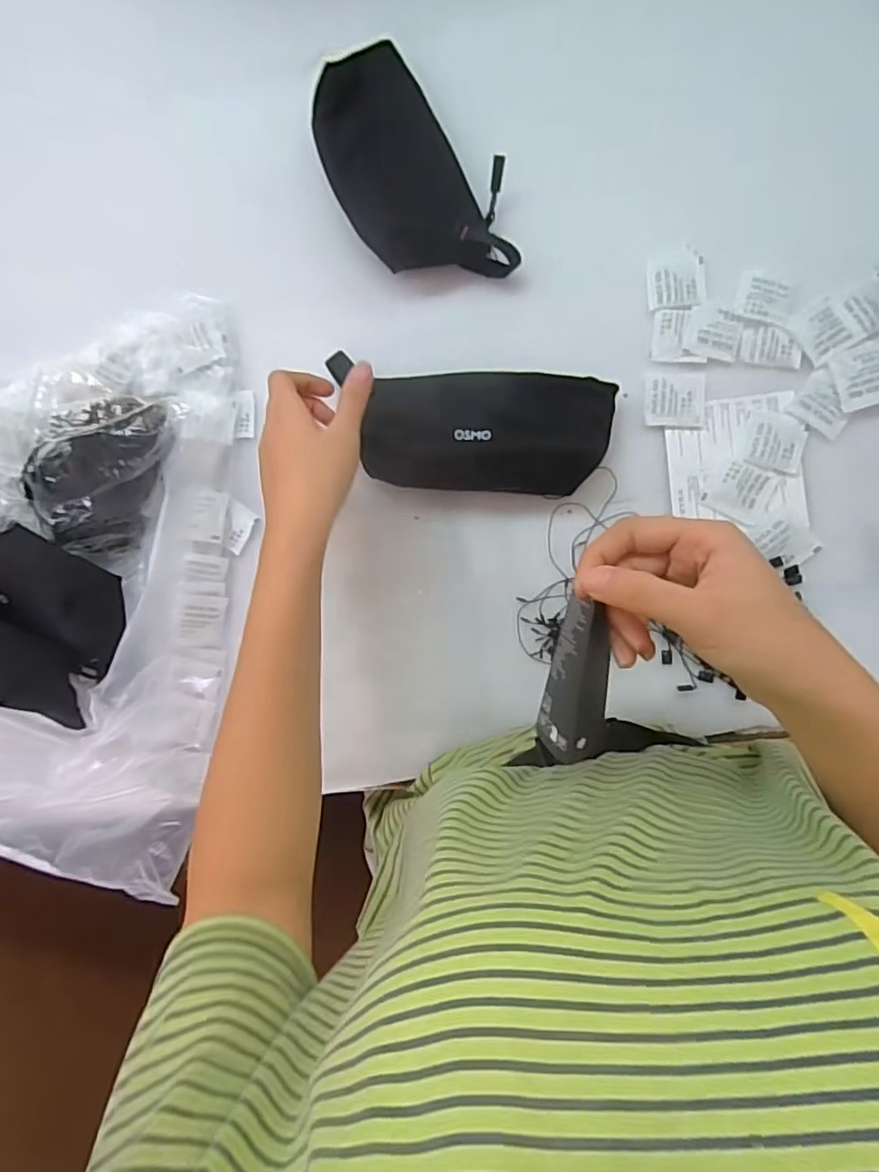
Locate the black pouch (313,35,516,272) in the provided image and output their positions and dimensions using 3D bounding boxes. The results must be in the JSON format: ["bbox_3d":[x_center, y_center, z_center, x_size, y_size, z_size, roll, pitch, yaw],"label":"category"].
[{"bbox_3d":[-0.021,-0.312,0.465,0.106,0.039,0.199,-40,82,5],"label":"black pouch"}]

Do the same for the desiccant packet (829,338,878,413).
[{"bbox_3d":[0.292,-0.145,0.415,0.038,0.009,0.044,-13,86,8],"label":"desiccant packet"}]

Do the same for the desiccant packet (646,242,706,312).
[{"bbox_3d":[0.174,-0.227,0.445,0.039,0.004,0.046,-2,87,9],"label":"desiccant packet"}]

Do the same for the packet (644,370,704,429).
[{"bbox_3d":[0.172,-0.136,0.443,0.042,0.004,0.040,1,88,9],"label":"packet"}]

